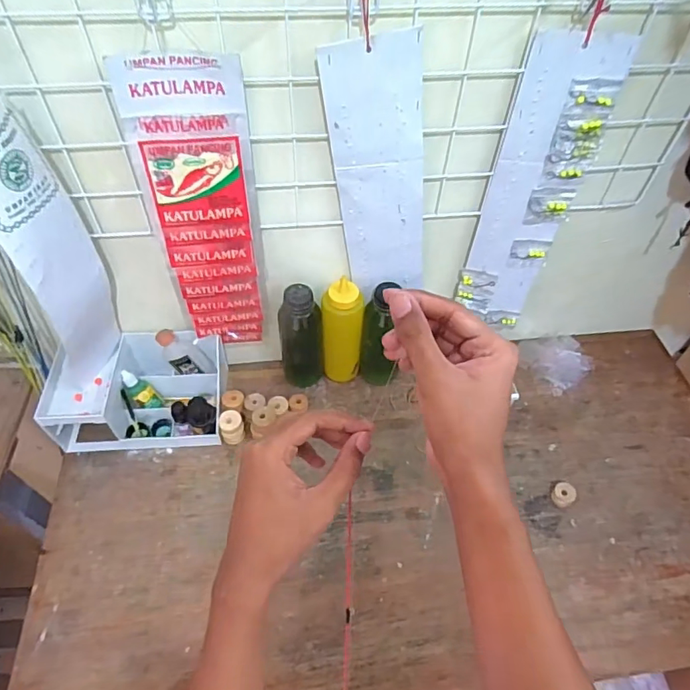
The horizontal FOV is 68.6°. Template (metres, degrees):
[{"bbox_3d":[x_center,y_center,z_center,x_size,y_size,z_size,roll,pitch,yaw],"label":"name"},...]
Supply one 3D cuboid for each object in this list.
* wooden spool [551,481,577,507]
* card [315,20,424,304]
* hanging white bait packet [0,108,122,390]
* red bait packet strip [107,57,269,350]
[{"bbox_3d":[0.306,0.210,0.709,0.030,0.022,0.030,1,52,-1],"label":"wooden spool"},{"bbox_3d":[0.042,-0.181,0.589,0.097,0.330,0.012,-6,53,4],"label":"card"},{"bbox_3d":[-0.332,-0.083,0.580,0.055,0.383,0.097,20,53,8],"label":"hanging white bait packet"},{"bbox_3d":[-0.159,-0.134,0.606,0.112,0.397,0.028,-7,53,-8],"label":"red bait packet strip"}]

